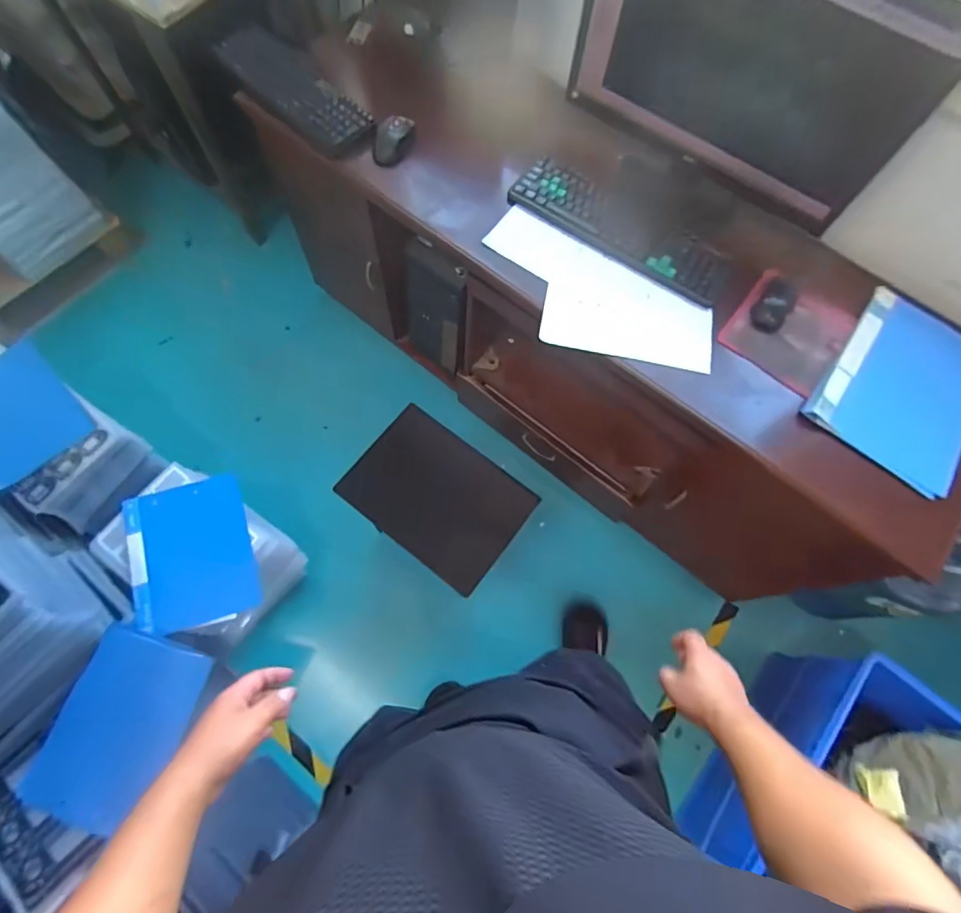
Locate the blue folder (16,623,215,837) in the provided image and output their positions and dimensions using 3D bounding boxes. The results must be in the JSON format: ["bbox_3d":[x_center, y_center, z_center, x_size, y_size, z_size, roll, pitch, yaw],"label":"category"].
[{"bbox_3d":[-0.672,0.501,0.939,0.211,0.027,0.314,27,76,-9],"label":"blue folder"}]

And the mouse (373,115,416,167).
[{"bbox_3d":[-0.168,-0.619,0.982,0.059,0.052,0.110,18,72,5],"label":"mouse"}]

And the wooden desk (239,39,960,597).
[{"bbox_3d":[0.223,-0.319,1.203,1.407,0.585,0.490,39,75,11],"label":"wooden desk"}]

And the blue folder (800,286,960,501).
[{"bbox_3d":[0.717,-0.116,0.845,0.244,0.028,0.313,38,74,11],"label":"blue folder"}]

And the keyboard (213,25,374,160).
[{"bbox_3d":[-0.367,-0.724,0.994,0.149,0.032,0.384,-42,77,-14],"label":"keyboard"}]

